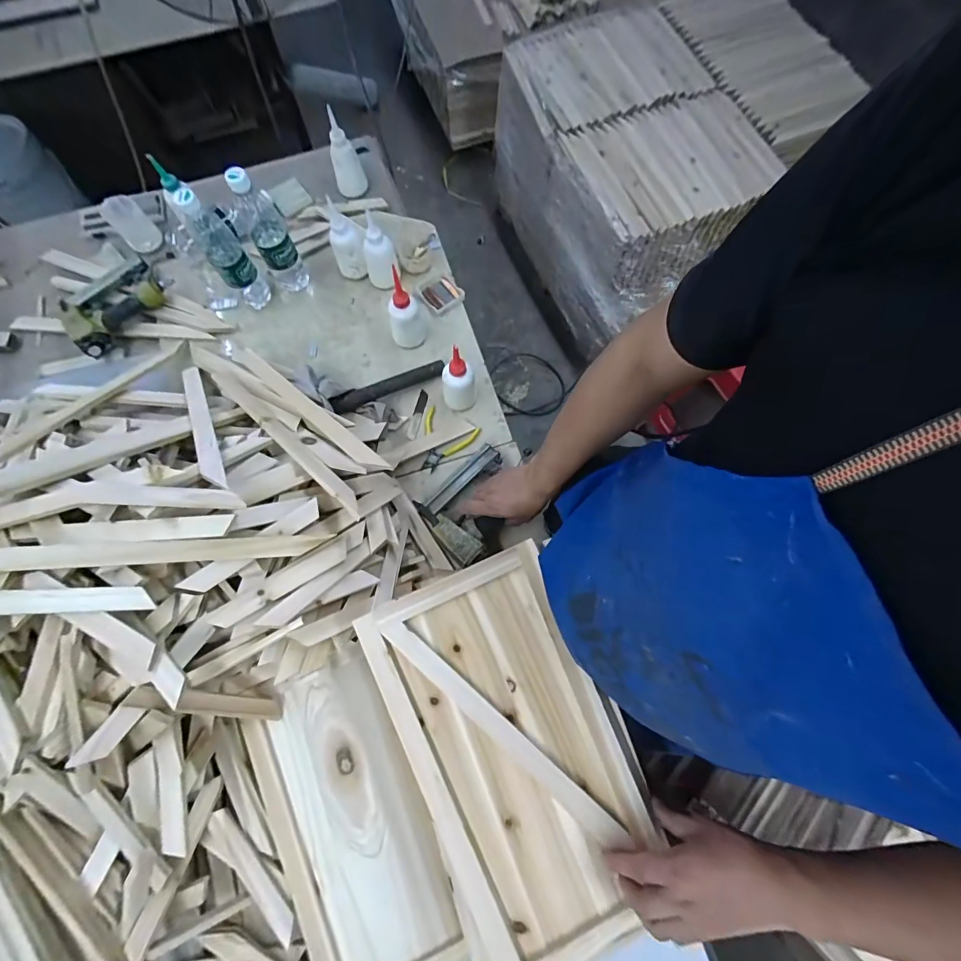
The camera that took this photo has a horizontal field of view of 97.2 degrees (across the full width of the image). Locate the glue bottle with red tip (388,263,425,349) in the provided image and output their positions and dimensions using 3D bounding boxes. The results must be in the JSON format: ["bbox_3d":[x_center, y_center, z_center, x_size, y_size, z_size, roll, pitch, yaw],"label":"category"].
[{"bbox_3d":[-0.136,-0.305,0.768,0.064,0.138,0.052,-12,74,-4],"label":"glue bottle with red tip"}]

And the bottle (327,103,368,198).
[{"bbox_3d":[-0.281,-0.676,0.876,0.063,0.137,0.052,-10,74,-4],"label":"bottle"}]

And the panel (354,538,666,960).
[{"bbox_3d":[0.041,0.313,0.505,0.233,0.021,0.423,-24,75,-8],"label":"panel"}]

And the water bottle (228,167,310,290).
[{"bbox_3d":[-0.383,-0.445,0.765,0.067,0.222,0.068,-26,75,-8],"label":"water bottle"}]

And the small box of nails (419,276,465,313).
[{"bbox_3d":[-0.078,-0.374,0.855,0.069,0.017,0.069,-38,77,-11],"label":"small box of nails"}]

